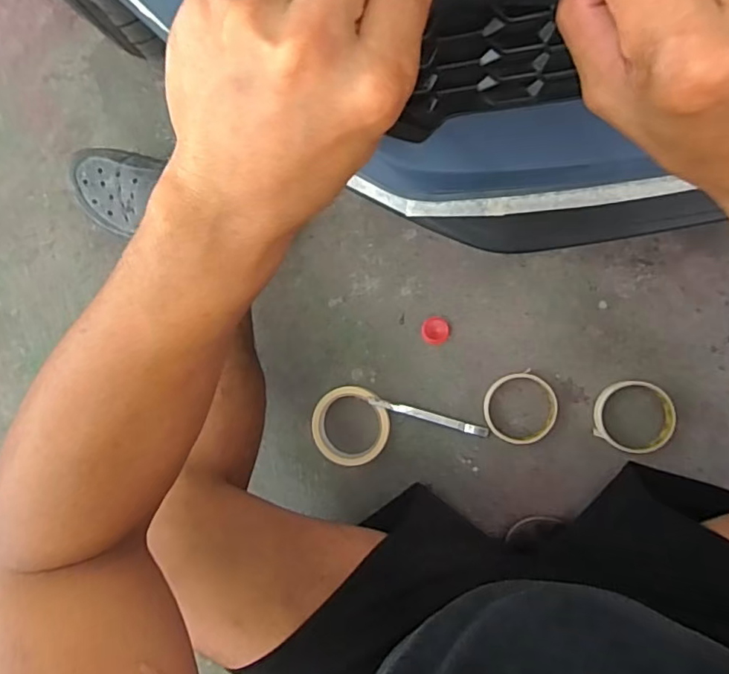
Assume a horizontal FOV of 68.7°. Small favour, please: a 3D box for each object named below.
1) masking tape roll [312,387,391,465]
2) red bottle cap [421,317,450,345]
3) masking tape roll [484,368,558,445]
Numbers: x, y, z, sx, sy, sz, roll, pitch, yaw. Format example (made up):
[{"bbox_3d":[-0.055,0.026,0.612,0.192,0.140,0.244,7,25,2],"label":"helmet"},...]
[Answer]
[{"bbox_3d":[-0.017,0.115,0.688,0.098,0.026,0.099,-1,86,9],"label":"masking tape roll"},{"bbox_3d":[0.092,-0.008,0.686,0.035,0.012,0.035,-1,86,9],"label":"red bottle cap"},{"bbox_3d":[0.192,0.089,0.656,0.086,0.017,0.088,-1,86,9],"label":"masking tape roll"}]

